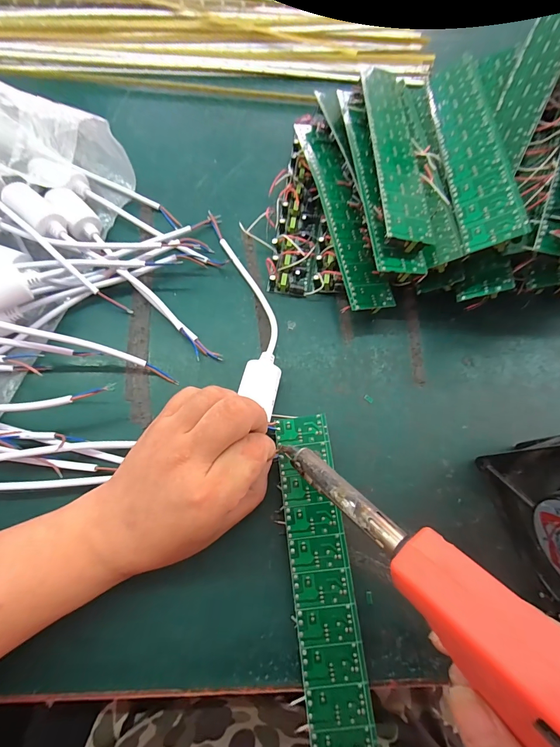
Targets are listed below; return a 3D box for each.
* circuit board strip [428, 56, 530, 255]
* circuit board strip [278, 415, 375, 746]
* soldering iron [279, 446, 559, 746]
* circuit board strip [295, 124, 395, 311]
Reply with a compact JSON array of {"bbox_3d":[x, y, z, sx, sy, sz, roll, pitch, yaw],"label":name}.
[{"bbox_3d":[0.151,-0.181,0.264,0.040,0.008,0.197,-13,64,33],"label":"circuit board strip"},{"bbox_3d":[0.027,0.131,0.227,0.037,0.017,0.200,-6,71,-3],"label":"circuit board strip"},{"bbox_3d":[0.061,0.088,0.155,0.032,0.031,0.171,-40,37,-13],"label":"soldering iron"},{"bbox_3d":[0.056,-0.145,0.295,0.039,0.010,0.196,-8,73,-16],"label":"circuit board strip"}]

